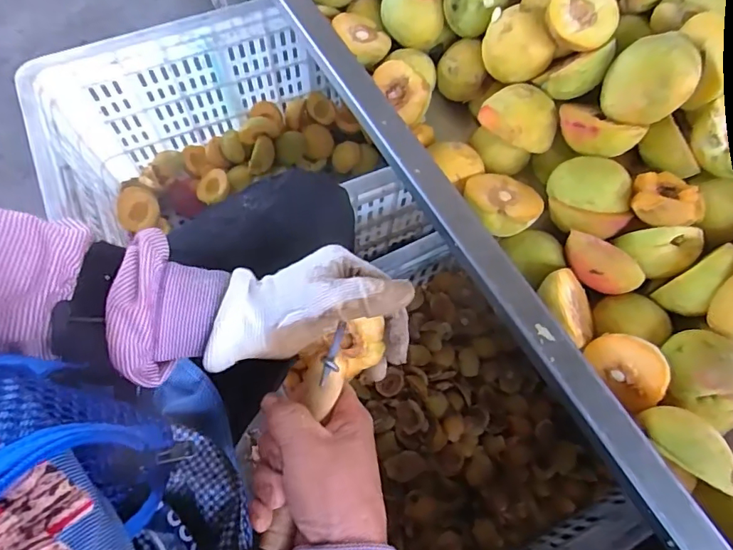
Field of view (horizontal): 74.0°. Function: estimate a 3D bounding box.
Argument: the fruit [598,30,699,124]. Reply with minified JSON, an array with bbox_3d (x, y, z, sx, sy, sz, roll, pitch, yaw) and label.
[{"bbox_3d":[0.213,-0.147,0.365,0.058,0.069,0.036,40,26,25],"label":"fruit"}]

